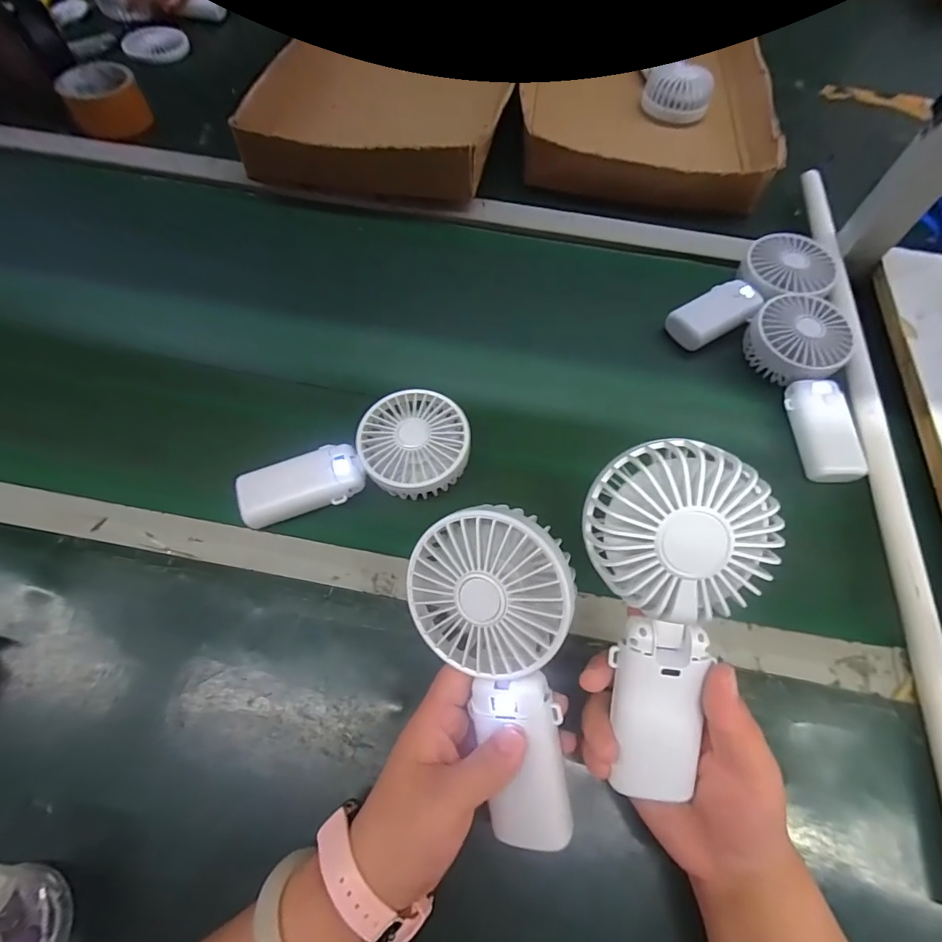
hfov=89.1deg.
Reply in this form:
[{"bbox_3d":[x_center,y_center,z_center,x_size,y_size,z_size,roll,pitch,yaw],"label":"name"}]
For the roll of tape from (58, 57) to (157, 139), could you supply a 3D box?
[{"bbox_3d":[-0.471,-0.481,0.619,0.088,0.056,0.097,-30,67,-13],"label":"roll of tape"}]

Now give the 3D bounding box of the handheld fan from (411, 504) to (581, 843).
[{"bbox_3d":[0.015,0.108,0.267,0.085,0.040,0.181,1,99,20],"label":"handheld fan"}]

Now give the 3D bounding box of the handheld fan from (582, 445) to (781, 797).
[{"bbox_3d":[0.099,0.077,0.240,0.079,0.037,0.177,0,100,1],"label":"handheld fan"}]

